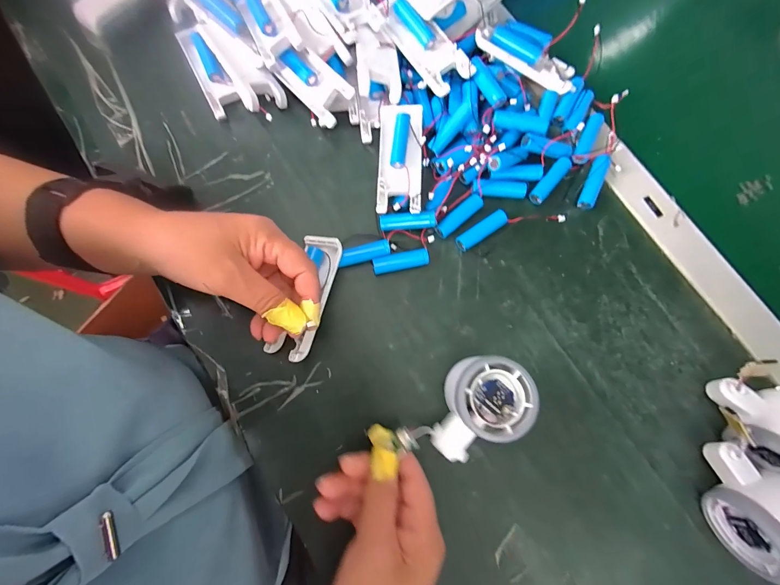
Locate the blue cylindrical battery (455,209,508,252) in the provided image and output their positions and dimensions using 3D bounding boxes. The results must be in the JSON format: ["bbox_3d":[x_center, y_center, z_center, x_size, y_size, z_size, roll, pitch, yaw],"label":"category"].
[{"bbox_3d":[0.085,-0.057,0.310,0.052,0.011,0.015,-32,81,-7],"label":"blue cylindrical battery"}]

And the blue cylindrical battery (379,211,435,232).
[{"bbox_3d":[0.016,-0.065,0.302,0.050,0.015,0.013,-3,79,-2],"label":"blue cylindrical battery"}]

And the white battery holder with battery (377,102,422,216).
[{"bbox_3d":[0.010,-0.121,0.309,0.040,0.022,0.102,2,79,-1],"label":"white battery holder with battery"}]

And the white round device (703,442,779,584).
[{"bbox_3d":[0.281,0.160,0.254,0.056,0.054,0.082,-21,80,-5],"label":"white round device"}]

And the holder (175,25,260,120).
[{"bbox_3d":[-0.170,-0.215,0.331,0.042,0.027,0.111,-28,81,-6],"label":"holder"}]

